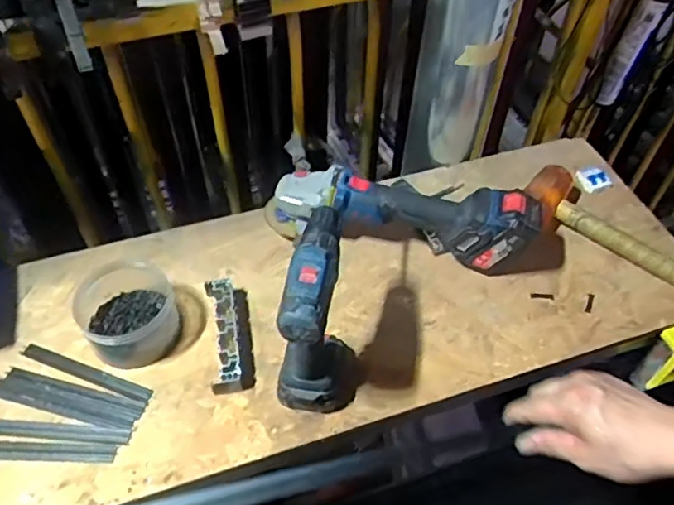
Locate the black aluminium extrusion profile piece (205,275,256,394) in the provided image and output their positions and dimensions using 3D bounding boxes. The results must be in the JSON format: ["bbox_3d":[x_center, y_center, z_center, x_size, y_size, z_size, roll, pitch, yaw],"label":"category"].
[{"bbox_3d":[-0.136,0.099,0.749,0.050,0.031,0.156,-7,52,-8],"label":"black aluminium extrusion profile piece"}]

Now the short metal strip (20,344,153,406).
[{"bbox_3d":[-0.309,0.148,0.729,0.178,0.005,0.020,19,53,12],"label":"short metal strip"}]

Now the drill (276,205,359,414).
[{"bbox_3d":[-0.012,0.073,0.657,0.084,0.215,0.141,8,52,3],"label":"drill"}]

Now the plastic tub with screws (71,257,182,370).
[{"bbox_3d":[-0.263,0.075,0.746,0.117,0.064,0.134,-25,57,-21],"label":"plastic tub with screws"}]

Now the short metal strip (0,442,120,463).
[{"bbox_3d":[-0.338,0.224,0.667,0.176,0.008,0.020,2,51,-1],"label":"short metal strip"}]

